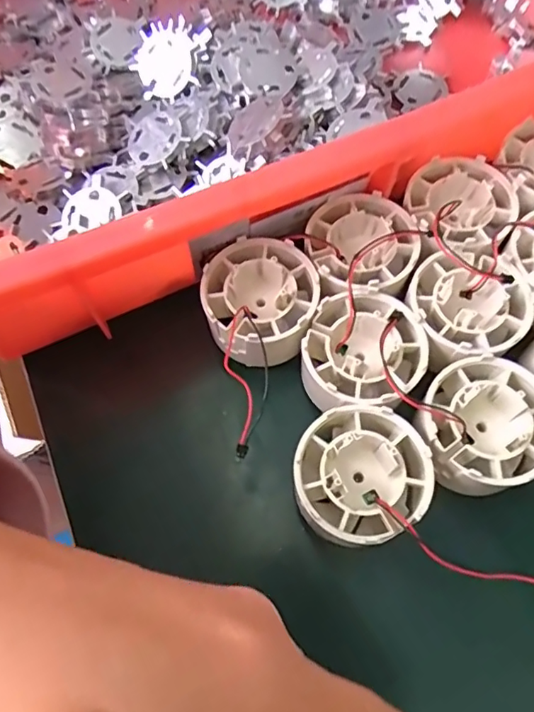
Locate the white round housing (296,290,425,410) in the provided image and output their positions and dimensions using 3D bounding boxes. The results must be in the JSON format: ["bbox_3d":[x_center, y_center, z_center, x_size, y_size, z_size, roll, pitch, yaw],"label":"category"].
[{"bbox_3d":[0.040,0.002,0.235,0.050,0.035,0.050,-1,67,1],"label":"white round housing"}]

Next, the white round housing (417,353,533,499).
[{"bbox_3d":[0.088,0.029,0.219,0.052,0.026,0.049,-33,70,-12],"label":"white round housing"}]

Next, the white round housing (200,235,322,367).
[{"bbox_3d":[-0.002,-0.024,0.244,0.050,0.031,0.052,-1,67,1],"label":"white round housing"}]

